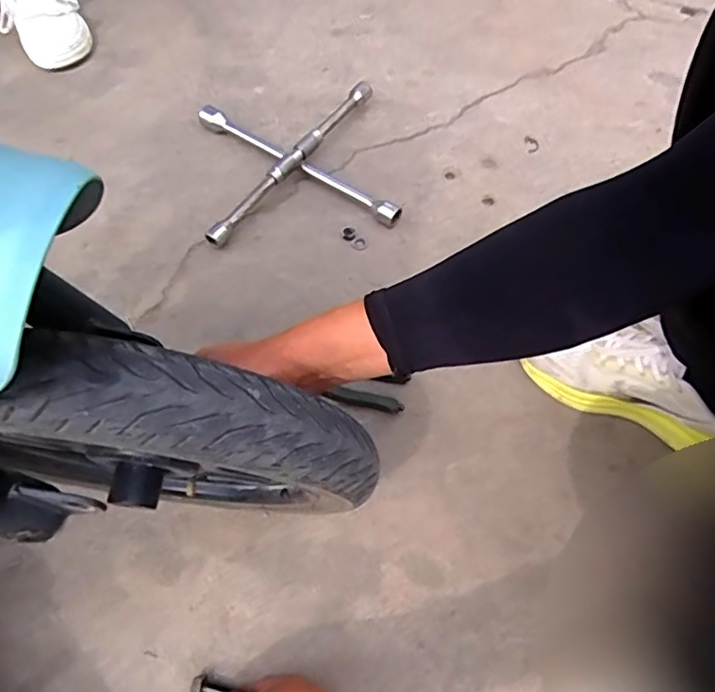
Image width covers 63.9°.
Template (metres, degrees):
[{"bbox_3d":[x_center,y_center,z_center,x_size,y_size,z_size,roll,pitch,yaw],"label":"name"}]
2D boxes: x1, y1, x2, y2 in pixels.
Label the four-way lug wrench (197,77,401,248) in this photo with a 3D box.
[{"bbox_3d":[-0.090,-0.264,0.823,0.260,0.038,0.253,-10,60,-3],"label":"four-way lug wrench"}]

